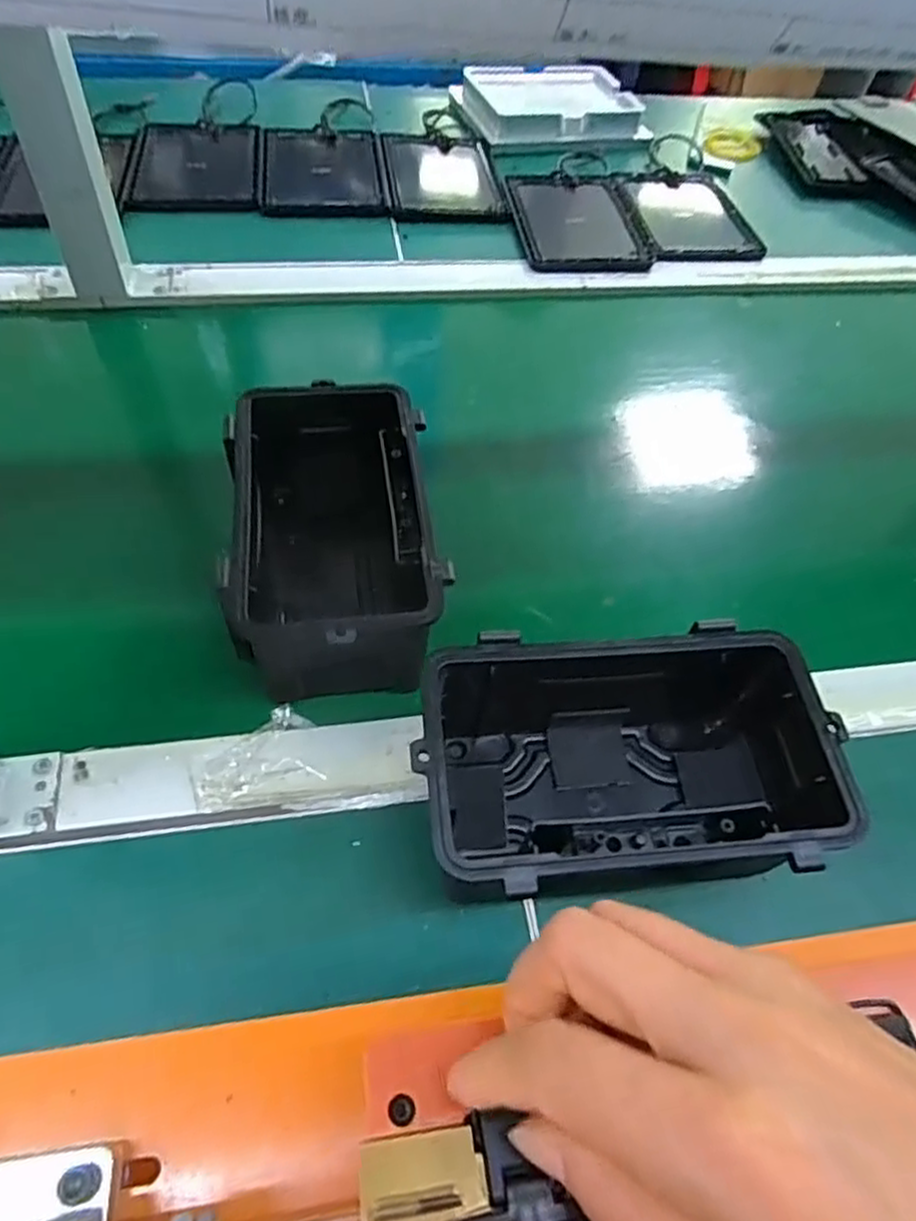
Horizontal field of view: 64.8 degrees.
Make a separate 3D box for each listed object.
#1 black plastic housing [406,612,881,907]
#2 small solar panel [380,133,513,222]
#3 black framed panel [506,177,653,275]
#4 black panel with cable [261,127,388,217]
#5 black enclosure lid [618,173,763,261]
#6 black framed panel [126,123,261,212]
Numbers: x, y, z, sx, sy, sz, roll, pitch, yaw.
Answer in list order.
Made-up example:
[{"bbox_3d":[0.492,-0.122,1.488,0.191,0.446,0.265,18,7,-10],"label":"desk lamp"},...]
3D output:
[{"bbox_3d":[0.071,0.076,0.335,0.180,0.086,0.111,-3,56,-7],"label":"black plastic housing"},{"bbox_3d":[-0.016,-0.440,0.734,0.114,0.017,0.172,-3,56,-7],"label":"small solar panel"},{"bbox_3d":[0.112,-0.379,0.698,0.118,0.011,0.167,-7,56,-9],"label":"black framed panel"},{"bbox_3d":[-0.134,-0.443,0.719,0.115,0.007,0.161,-5,56,-8],"label":"black panel with cable"},{"bbox_3d":[0.229,-0.400,0.722,0.119,0.009,0.164,-5,56,-8],"label":"black enclosure lid"},{"bbox_3d":[-0.252,-0.434,0.702,0.114,0.008,0.184,-5,56,-8],"label":"black framed panel"}]

